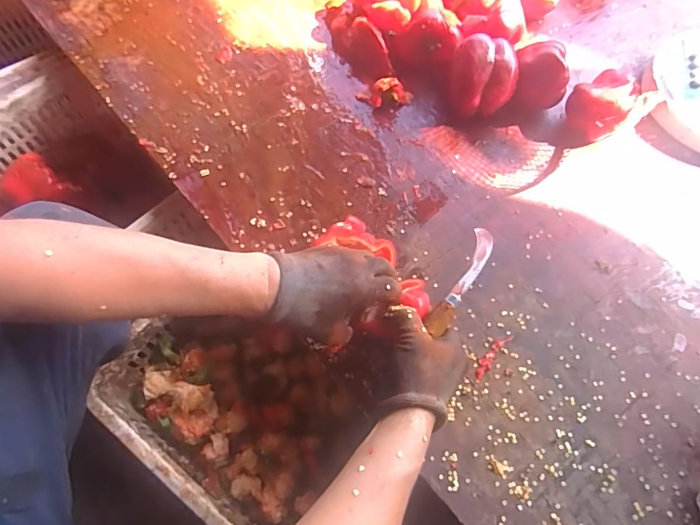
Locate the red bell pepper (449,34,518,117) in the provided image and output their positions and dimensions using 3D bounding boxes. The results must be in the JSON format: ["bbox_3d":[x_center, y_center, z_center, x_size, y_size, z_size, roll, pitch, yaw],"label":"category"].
[{"bbox_3d":[0.178,-0.249,0.625,0.084,0.090,0.082,-2,64,-1],"label":"red bell pepper"}]

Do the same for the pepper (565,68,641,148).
[{"bbox_3d":[0.339,-0.211,0.617,0.081,0.075,0.088,36,69,15],"label":"pepper"}]

